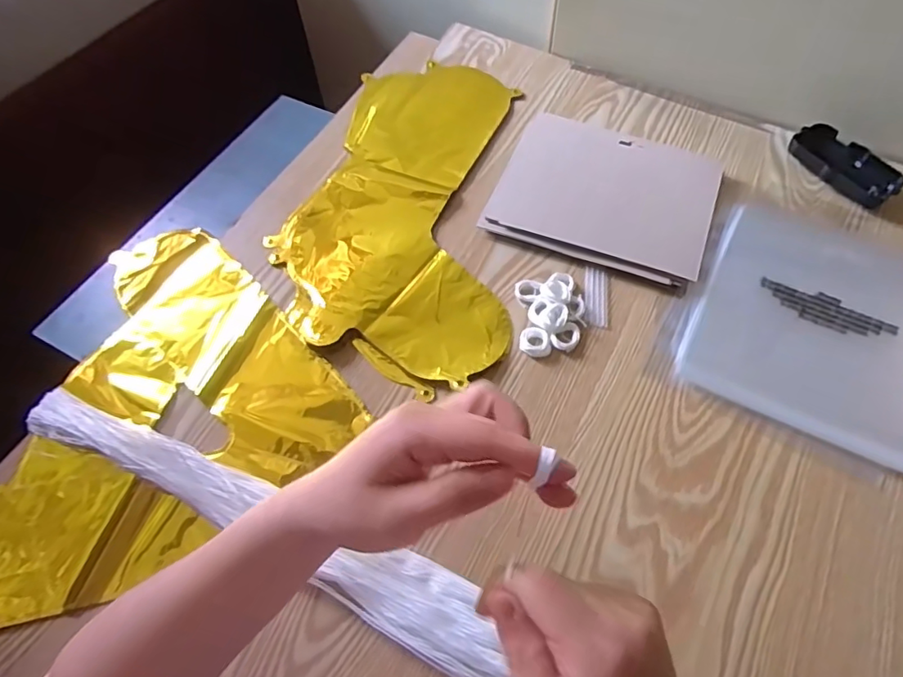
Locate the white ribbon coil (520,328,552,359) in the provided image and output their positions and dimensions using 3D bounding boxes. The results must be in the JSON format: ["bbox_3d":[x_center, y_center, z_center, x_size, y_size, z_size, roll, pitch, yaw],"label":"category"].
[{"bbox_3d":[0.073,0.002,0.494,0.026,0.008,0.029,-10,60,-3],"label":"white ribbon coil"}]

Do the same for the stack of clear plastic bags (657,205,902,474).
[{"bbox_3d":[0.330,-0.022,0.499,0.214,0.014,0.234,27,65,16],"label":"stack of clear plastic bags"}]

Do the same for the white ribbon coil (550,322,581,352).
[{"bbox_3d":[0.102,-0.001,0.492,0.029,0.008,0.019,-35,65,-16],"label":"white ribbon coil"}]

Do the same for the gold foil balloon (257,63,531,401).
[{"bbox_3d":[-0.052,-0.147,0.582,0.219,0.010,0.414,3,61,4],"label":"gold foil balloon"}]

